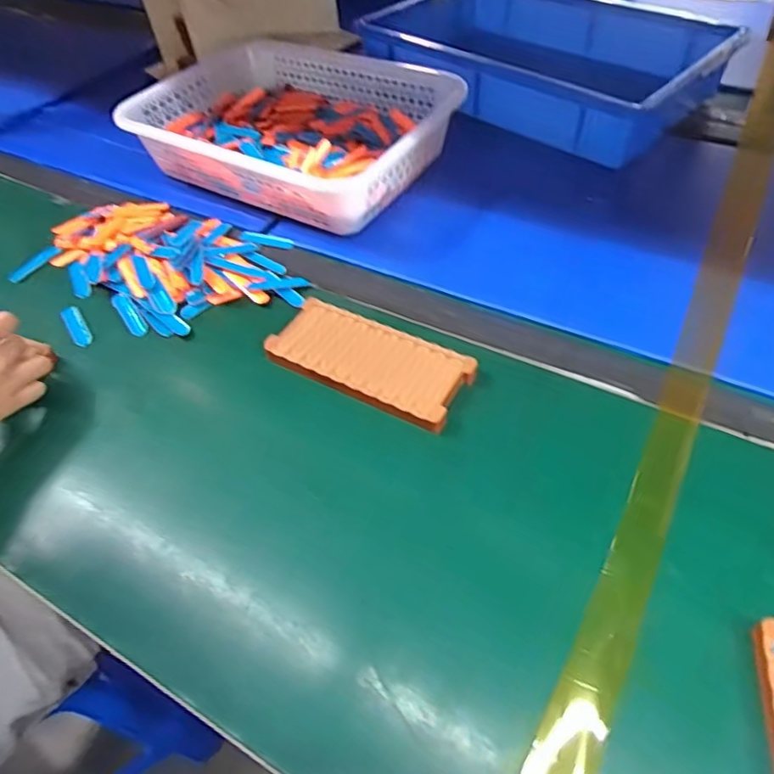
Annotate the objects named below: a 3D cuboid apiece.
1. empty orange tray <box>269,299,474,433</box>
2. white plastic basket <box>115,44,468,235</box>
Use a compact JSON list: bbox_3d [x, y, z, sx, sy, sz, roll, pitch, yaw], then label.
[{"bbox_3d":[-0.015,-0.024,0.508,0.170,0.015,0.078,23,55,22],"label":"empty orange tray"},{"bbox_3d":[-0.110,-0.319,0.718,0.353,0.069,0.273,23,55,22],"label":"white plastic basket"}]

